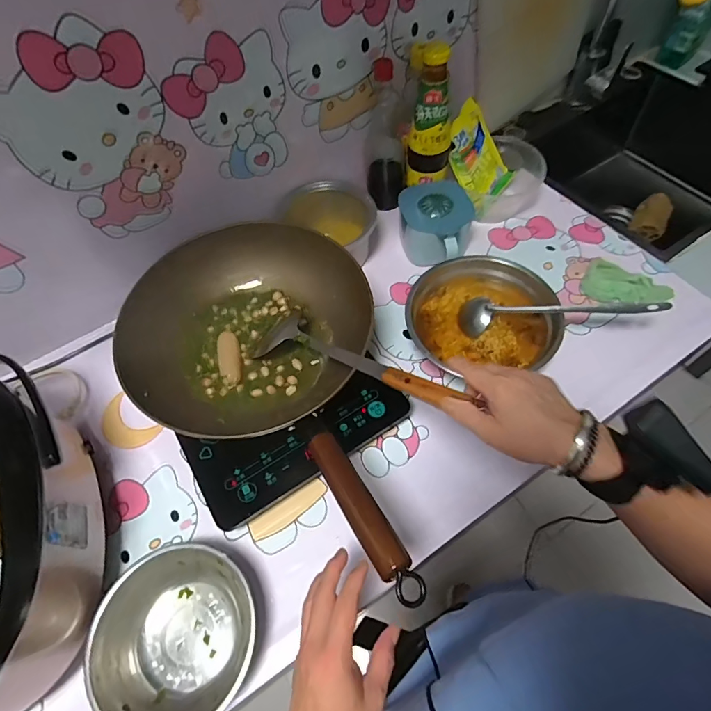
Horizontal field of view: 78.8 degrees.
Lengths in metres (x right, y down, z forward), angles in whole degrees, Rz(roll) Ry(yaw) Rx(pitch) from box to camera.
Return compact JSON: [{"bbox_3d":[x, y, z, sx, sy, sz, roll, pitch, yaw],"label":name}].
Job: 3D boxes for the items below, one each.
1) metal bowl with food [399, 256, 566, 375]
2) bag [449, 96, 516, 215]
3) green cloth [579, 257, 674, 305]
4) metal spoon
[{"bbox_3d":[0.177,-0.065,0.636,0.204,0.059,0.173,-3,56,-1],"label":"metal bowl with food"},{"bbox_3d":[0.212,-0.334,0.742,0.021,0.161,0.121,17,71,52],"label":"bag"},{"bbox_3d":[0.414,-0.104,0.666,0.117,0.025,0.065,33,63,21],"label":"green cloth"},{"bbox_3d":[0.281,-0.062,0.608,0.263,0.042,0.048,-3,55,13],"label":"metal spoon"}]

